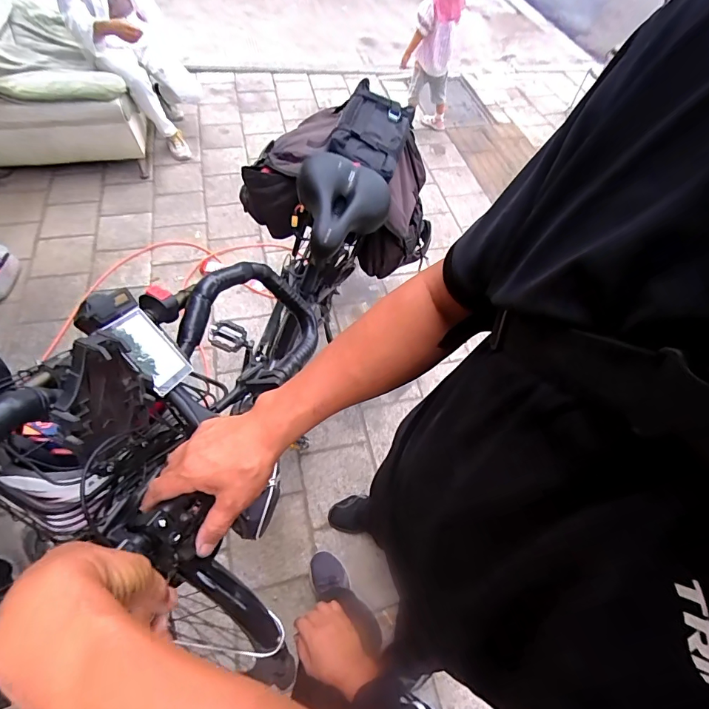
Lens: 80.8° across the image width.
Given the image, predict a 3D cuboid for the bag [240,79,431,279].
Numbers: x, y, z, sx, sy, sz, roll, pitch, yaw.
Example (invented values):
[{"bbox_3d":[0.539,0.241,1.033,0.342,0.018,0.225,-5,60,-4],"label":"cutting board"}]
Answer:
[{"bbox_3d":[-0.028,-0.456,1.175,0.511,0.442,0.350,15,57,6],"label":"bag"}]

